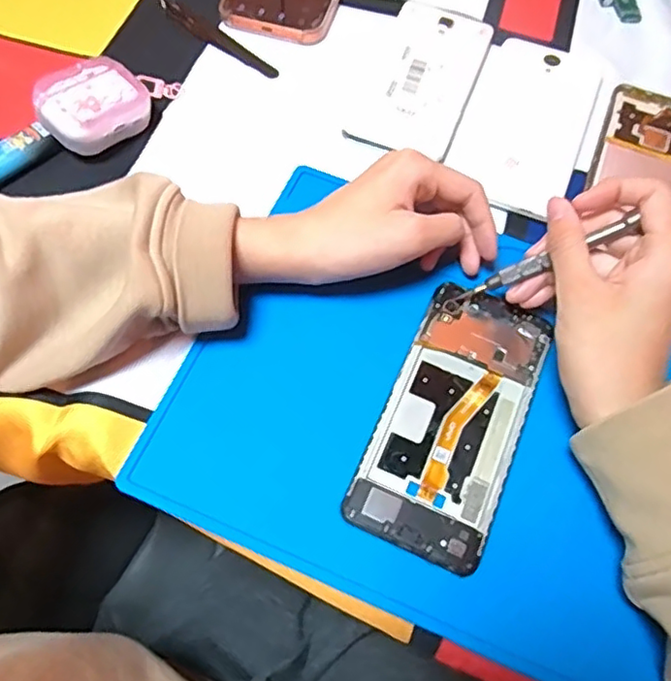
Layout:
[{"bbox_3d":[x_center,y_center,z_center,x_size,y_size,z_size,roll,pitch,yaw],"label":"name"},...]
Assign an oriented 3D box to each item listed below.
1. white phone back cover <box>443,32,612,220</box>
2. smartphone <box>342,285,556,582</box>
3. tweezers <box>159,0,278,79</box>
[{"bbox_3d":[0.133,-0.152,0.421,0.082,0.008,0.151,22,65,8],"label":"white phone back cover"},{"bbox_3d":[0.064,0.040,0.324,0.070,0.006,0.147,23,66,8],"label":"smartphone"},{"bbox_3d":[-0.092,-0.228,0.452,0.128,0.005,0.016,37,68,14],"label":"tweezers"}]

